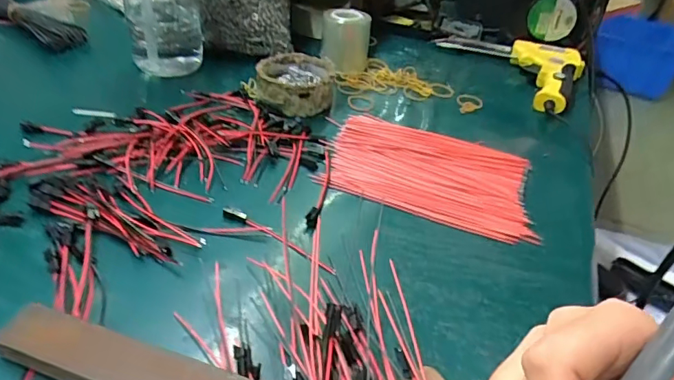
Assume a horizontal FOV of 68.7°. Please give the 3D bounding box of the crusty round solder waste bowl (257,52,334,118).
[{"bbox_3d":[-0.045,-0.118,0.538,0.079,0.029,0.082,5,38,-4],"label":"crusty round solder waste bowl"}]

